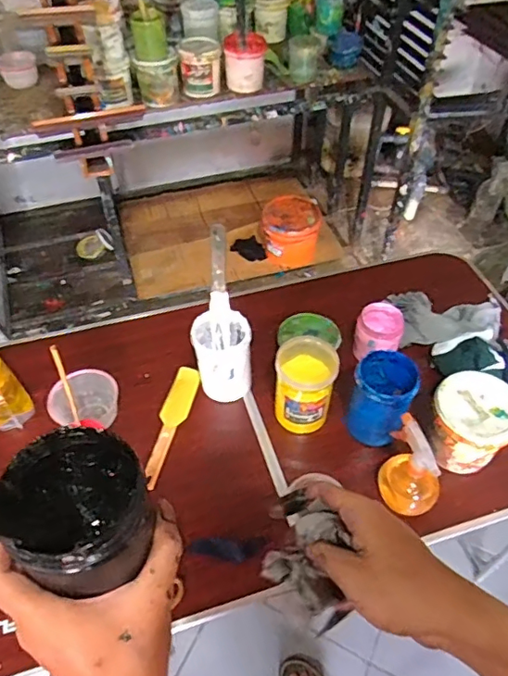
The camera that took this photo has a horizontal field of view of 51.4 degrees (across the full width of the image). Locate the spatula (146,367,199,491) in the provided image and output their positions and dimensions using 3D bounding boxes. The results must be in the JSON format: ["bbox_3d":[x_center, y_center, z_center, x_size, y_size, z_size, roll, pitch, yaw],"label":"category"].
[{"bbox_3d":[-0.148,0.150,0.935,0.048,0.017,0.238,10,50,8],"label":"spatula"}]

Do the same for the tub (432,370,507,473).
[{"bbox_3d":[0.346,0.141,0.852,0.122,0.132,0.116,0,50,0],"label":"tub"}]

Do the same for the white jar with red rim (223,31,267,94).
[{"bbox_3d":[-0.026,-0.819,1.566,0.121,0.117,0.132,0,50,0],"label":"white jar with red rim"}]

